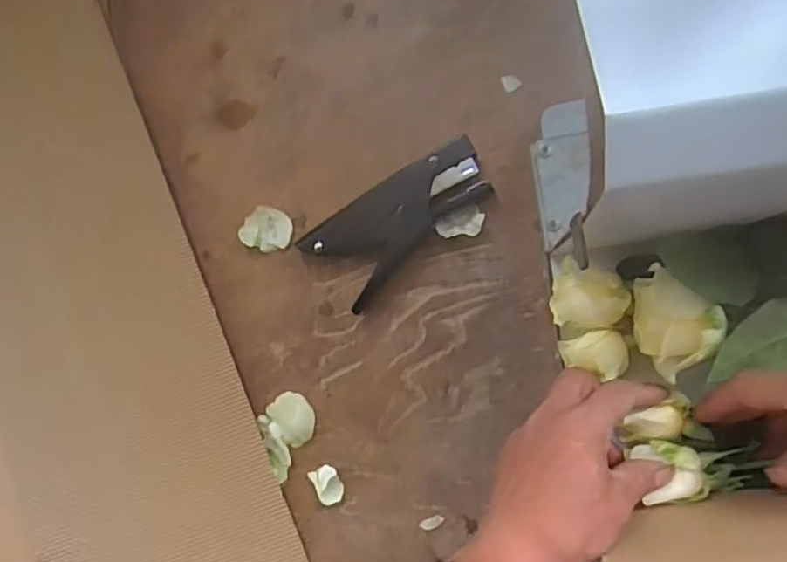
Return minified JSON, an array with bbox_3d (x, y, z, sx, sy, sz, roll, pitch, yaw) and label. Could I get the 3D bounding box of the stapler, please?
[{"bbox_3d":[0.003,-0.053,0.504,0.145,0.027,0.071,-41,83,5],"label":"stapler"}]

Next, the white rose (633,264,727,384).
[{"bbox_3d":[0.173,0.025,0.411,0.048,0.034,0.058,-44,83,6],"label":"white rose"}]

